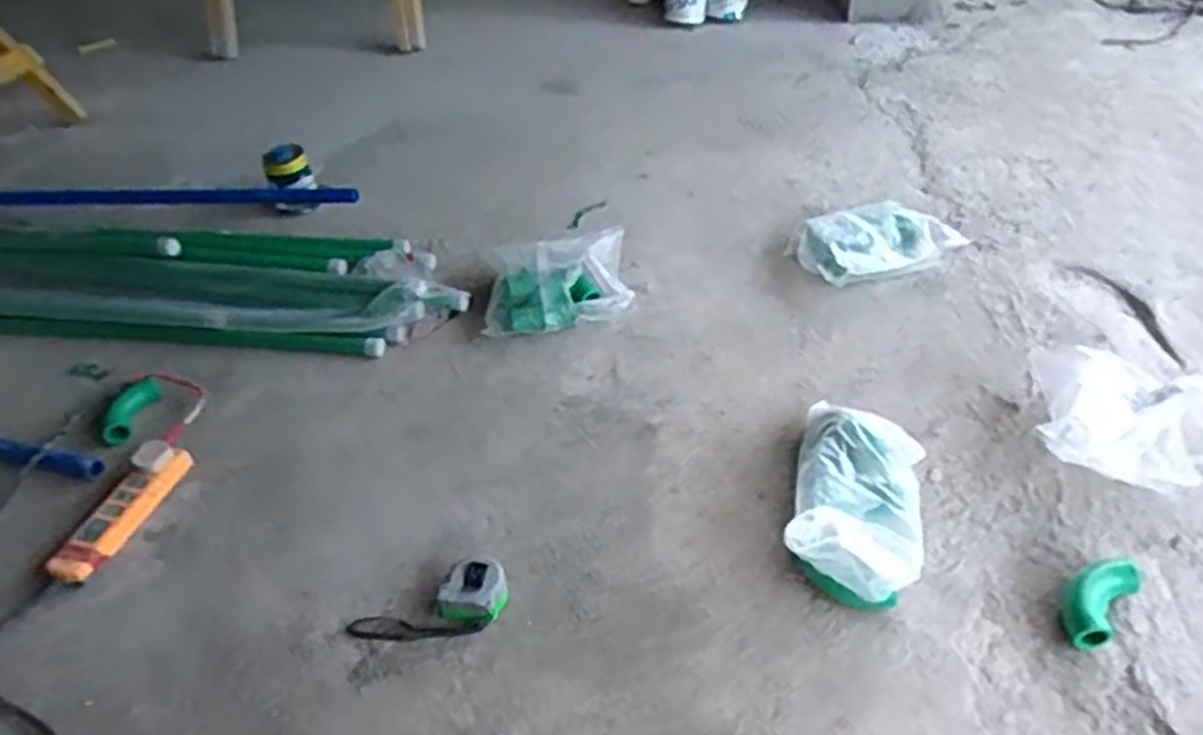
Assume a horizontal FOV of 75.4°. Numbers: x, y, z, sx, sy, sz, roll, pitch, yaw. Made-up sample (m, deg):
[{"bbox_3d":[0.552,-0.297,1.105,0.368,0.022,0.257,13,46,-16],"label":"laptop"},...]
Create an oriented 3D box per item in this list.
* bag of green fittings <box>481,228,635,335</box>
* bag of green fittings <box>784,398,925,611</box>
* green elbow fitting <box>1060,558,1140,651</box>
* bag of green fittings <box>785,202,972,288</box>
[{"bbox_3d":[-0.069,-0.135,1.195,0.213,0.079,0.179,-5,43,2],"label":"bag of green fittings"},{"bbox_3d":[0.282,0.131,0.855,0.133,0.083,0.258,9,45,16],"label":"bag of green fittings"},{"bbox_3d":[0.484,0.228,0.764,0.052,0.035,0.109,31,54,34],"label":"green elbow fitting"},{"bbox_3d":[0.421,-0.197,1.213,0.244,0.061,0.154,-20,44,-14],"label":"bag of green fittings"}]

